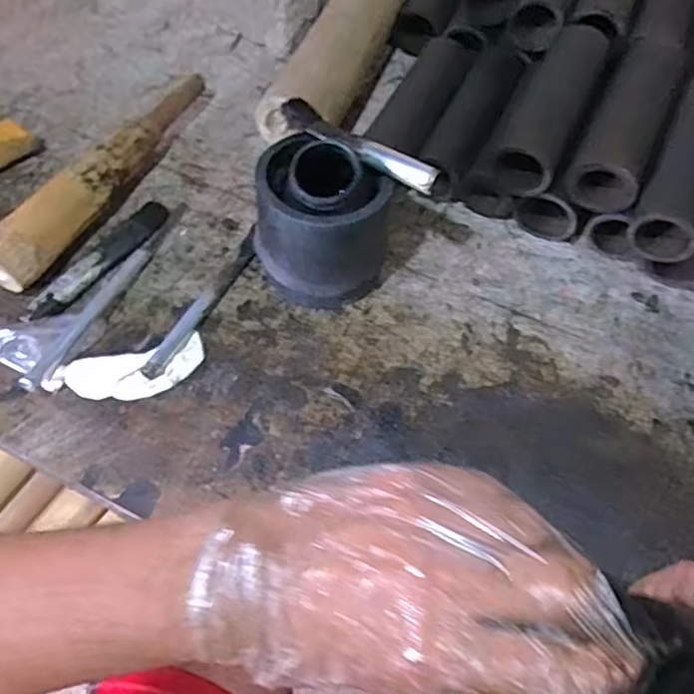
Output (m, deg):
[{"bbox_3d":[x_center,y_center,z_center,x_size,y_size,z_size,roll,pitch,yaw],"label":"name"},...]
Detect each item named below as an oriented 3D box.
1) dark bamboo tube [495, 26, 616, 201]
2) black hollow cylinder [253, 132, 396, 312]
[{"bbox_3d":[0.179,-0.209,0.565,0.050,0.050,0.171,24,75,11],"label":"dark bamboo tube"},{"bbox_3d":[-0.024,-0.096,0.508,0.105,0.117,0.089,29,63,14],"label":"black hollow cylinder"}]

